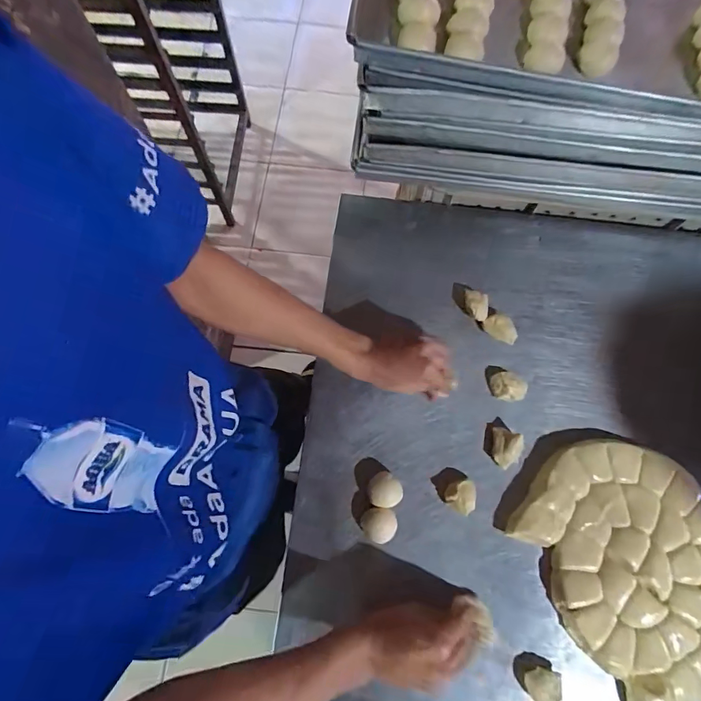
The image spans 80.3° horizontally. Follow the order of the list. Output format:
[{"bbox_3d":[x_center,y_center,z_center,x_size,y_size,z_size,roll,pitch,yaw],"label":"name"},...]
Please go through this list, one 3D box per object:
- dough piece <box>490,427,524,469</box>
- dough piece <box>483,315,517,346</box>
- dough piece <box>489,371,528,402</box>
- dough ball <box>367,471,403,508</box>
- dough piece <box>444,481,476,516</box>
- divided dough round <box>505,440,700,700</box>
[{"bbox_3d":[0.202,0.128,0.545,0.040,0.025,0.045,25,74,7],"label":"dough piece"},{"bbox_3d":[0.210,-0.031,0.582,0.048,0.025,0.026,25,74,7],"label":"dough piece"},{"bbox_3d":[0.218,0.049,0.572,0.048,0.023,0.039,-1,72,-1],"label":"dough piece"},{"bbox_3d":[0.043,0.179,0.528,0.042,0.030,0.041,0,72,-1],"label":"dough ball"},{"bbox_3d":[0.137,0.185,0.525,0.037,0.030,0.039,8,72,2],"label":"dough piece"},{"bbox_3d":[0.347,0.252,0.504,0.229,0.037,0.280,-29,75,-10],"label":"divided dough round"}]

